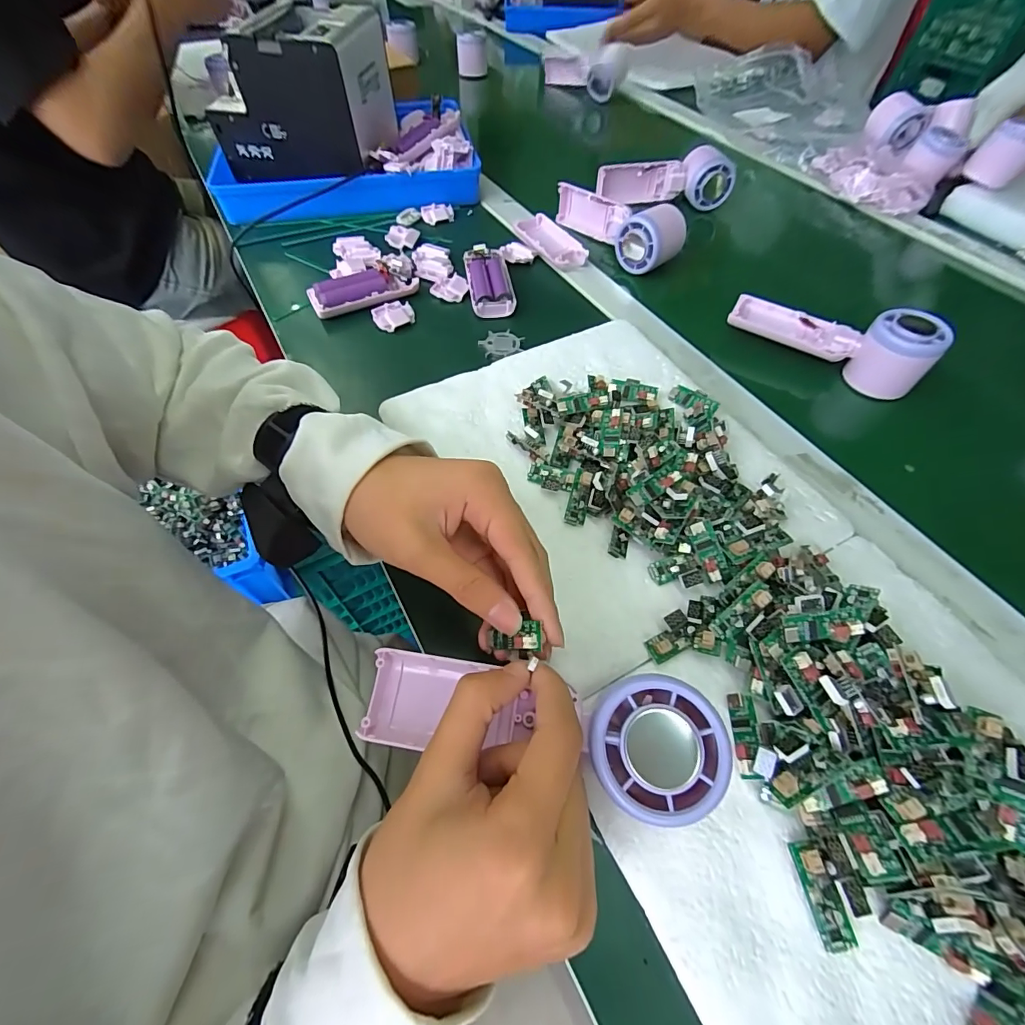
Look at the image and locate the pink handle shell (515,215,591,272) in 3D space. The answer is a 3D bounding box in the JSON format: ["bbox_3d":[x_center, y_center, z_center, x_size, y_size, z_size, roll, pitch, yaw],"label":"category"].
[{"bbox_3d":[0.043,-0.311,0.523,0.047,0.018,0.107,-19,59,-12],"label":"pink handle shell"}]

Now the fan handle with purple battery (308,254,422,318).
[{"bbox_3d":[-0.149,-0.229,0.458,0.109,0.019,0.048,-28,61,-17],"label":"fan handle with purple battery"}]

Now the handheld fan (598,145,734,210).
[{"bbox_3d":[0.193,-0.427,0.579,0.164,0.056,0.044,6,57,4],"label":"handheld fan"}]

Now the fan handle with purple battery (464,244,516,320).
[{"bbox_3d":[-0.025,-0.243,0.475,0.045,0.025,0.102,-8,57,-5],"label":"fan handle with purple battery"}]

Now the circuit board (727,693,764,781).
[{"bbox_3d":[0.120,0.115,0.233,0.013,0.004,0.039,-18,54,33],"label":"circuit board"}]

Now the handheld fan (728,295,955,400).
[{"bbox_3d":[0.283,-0.163,0.409,0.162,0.056,0.042,30,62,18],"label":"handheld fan"}]

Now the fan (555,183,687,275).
[{"bbox_3d":[0.118,-0.336,0.519,0.050,0.051,0.163,-28,61,-17],"label":"fan"}]

